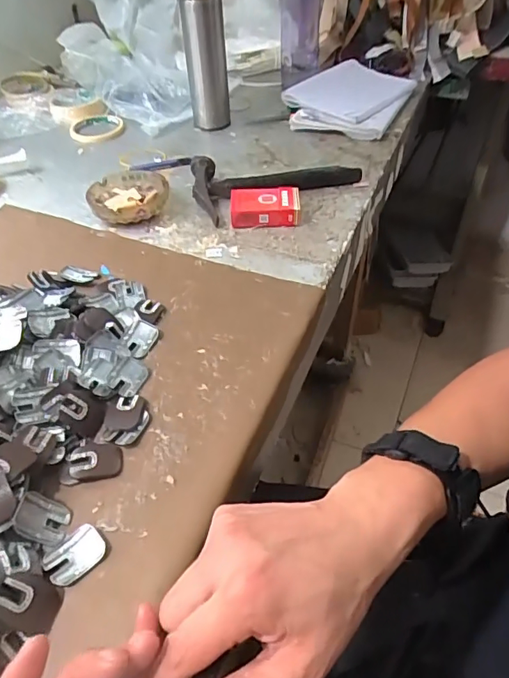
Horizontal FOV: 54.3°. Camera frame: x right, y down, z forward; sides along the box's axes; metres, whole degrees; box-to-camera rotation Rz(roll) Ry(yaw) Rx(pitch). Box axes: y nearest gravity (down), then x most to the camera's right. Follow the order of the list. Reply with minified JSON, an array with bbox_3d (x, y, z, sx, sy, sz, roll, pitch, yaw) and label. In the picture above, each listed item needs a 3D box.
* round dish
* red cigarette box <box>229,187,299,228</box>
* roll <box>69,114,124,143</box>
[{"bbox_3d":[-0.166,-0.187,0.665,0.103,0.034,0.104,-1,46,1],"label":"round dish"},{"bbox_3d":[0.014,-0.172,0.641,0.090,0.026,0.060,-6,46,-3],"label":"red cigarette box"},{"bbox_3d":[-0.274,-0.369,0.858,0.090,0.012,0.086,-15,47,-11],"label":"roll"}]

